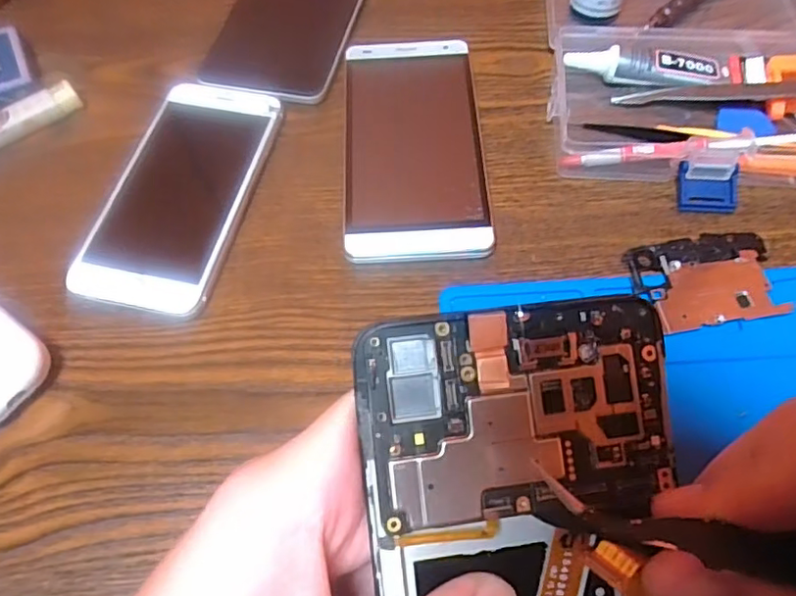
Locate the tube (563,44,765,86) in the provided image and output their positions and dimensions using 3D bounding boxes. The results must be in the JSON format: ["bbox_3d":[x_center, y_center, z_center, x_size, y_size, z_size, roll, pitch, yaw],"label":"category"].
[{"bbox_3d":[0.145,-0.123,0.317,0.102,0.017,0.024,2,63,3],"label":"tube"}]

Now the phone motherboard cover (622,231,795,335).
[{"bbox_3d":[0.140,-0.008,0.263,0.063,0.007,0.043,-11,63,-4],"label":"phone motherboard cover"}]

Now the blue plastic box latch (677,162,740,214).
[{"bbox_3d":[0.151,-0.053,0.285,0.028,0.004,0.023,3,94,4],"label":"blue plastic box latch"}]

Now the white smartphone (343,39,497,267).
[{"bbox_3d":[0.008,-0.081,0.306,0.070,0.010,0.141,-3,62,1],"label":"white smartphone"}]

